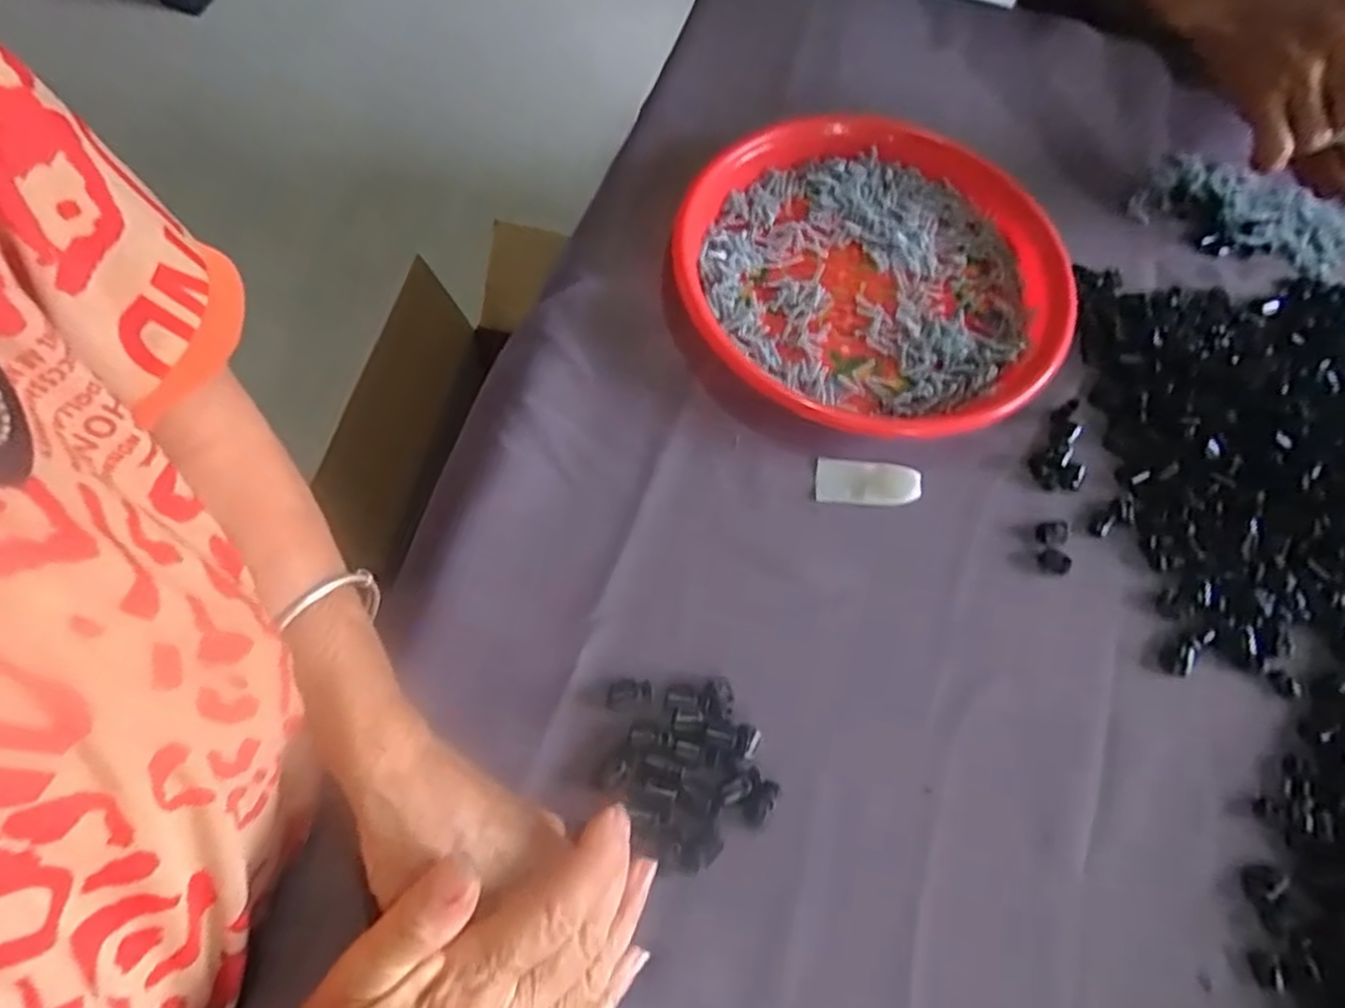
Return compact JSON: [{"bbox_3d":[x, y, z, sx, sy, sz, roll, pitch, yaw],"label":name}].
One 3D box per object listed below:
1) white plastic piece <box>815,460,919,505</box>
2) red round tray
[{"bbox_3d":[0.109,-0.012,0.405,0.057,0.006,0.026,9,66,0],"label":"white plastic piece"},{"bbox_3d":[0.133,-0.146,0.452,0.237,0.032,0.221,1,66,-3],"label":"red round tray"}]

